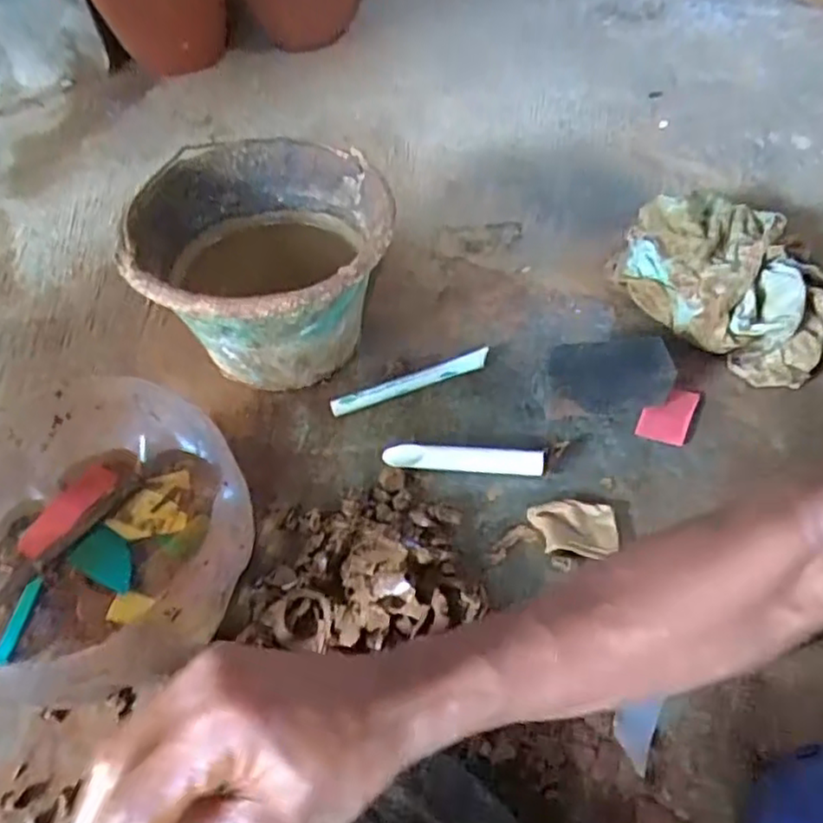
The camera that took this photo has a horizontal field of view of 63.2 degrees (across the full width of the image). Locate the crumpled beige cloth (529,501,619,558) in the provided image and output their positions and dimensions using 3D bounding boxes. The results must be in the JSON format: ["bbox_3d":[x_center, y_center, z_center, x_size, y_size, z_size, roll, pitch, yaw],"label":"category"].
[{"bbox_3d":[0.142,0.102,0.590,0.076,0.013,0.050,9,52,8],"label":"crumpled beige cloth"}]

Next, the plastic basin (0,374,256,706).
[{"bbox_3d":[-0.254,0.106,0.543,0.249,0.125,0.233,-1,51,1],"label":"plastic basin"}]

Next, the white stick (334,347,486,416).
[{"bbox_3d":[0.001,-0.031,0.703,0.172,0.018,0.019,-17,53,-12],"label":"white stick"}]

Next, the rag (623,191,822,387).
[{"bbox_3d":[0.365,-0.126,0.724,0.184,0.081,0.307,-33,58,-22],"label":"rag"}]

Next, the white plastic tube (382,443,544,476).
[{"bbox_3d":[0.048,0.043,0.635,0.150,0.023,0.018,6,52,6],"label":"white plastic tube"}]

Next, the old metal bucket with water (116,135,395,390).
[{"bbox_3d":[-0.146,-0.134,0.699,0.247,0.179,0.254,-2,52,2],"label":"old metal bucket with water"}]

